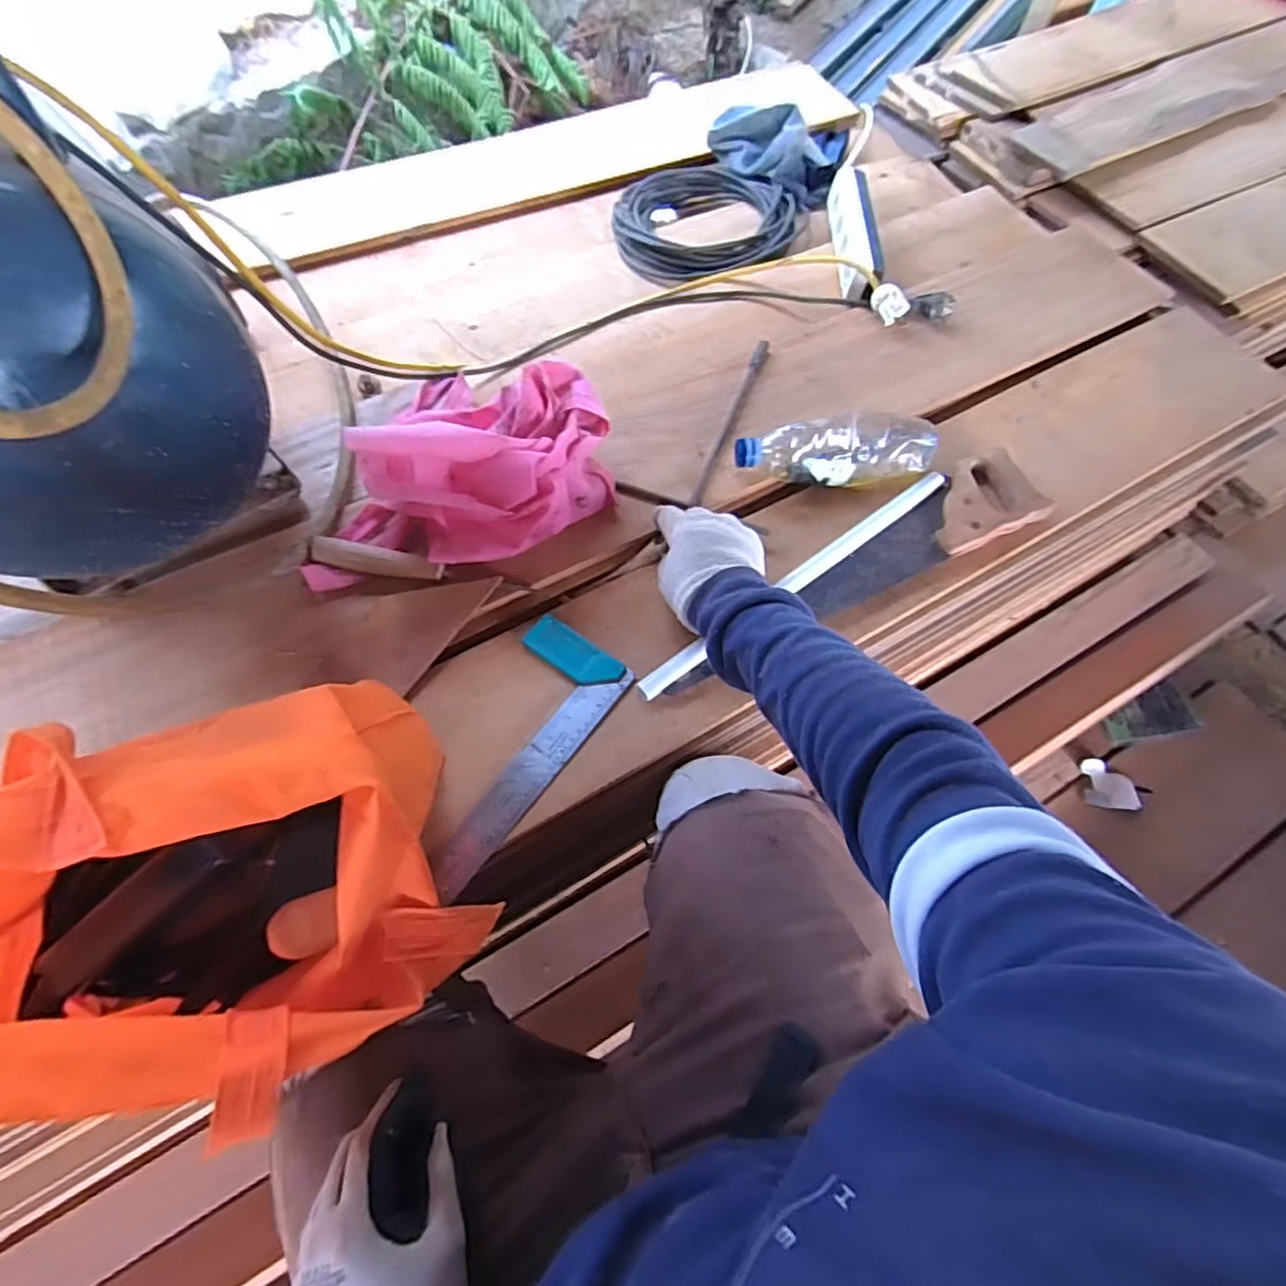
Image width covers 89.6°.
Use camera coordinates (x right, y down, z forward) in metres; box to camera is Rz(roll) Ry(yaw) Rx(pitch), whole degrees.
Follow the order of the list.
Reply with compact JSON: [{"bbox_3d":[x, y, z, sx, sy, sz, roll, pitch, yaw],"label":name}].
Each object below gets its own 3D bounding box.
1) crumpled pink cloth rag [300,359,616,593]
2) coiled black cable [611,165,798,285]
[{"bbox_3d":[-0.189,-0.191,0.657,0.308,0.131,0.215,-9,58,-5],"label":"crumpled pink cloth rag"},{"bbox_3d":[0.089,-0.684,1.040,0.290,0.037,0.316,33,63,20],"label":"coiled black cable"}]

